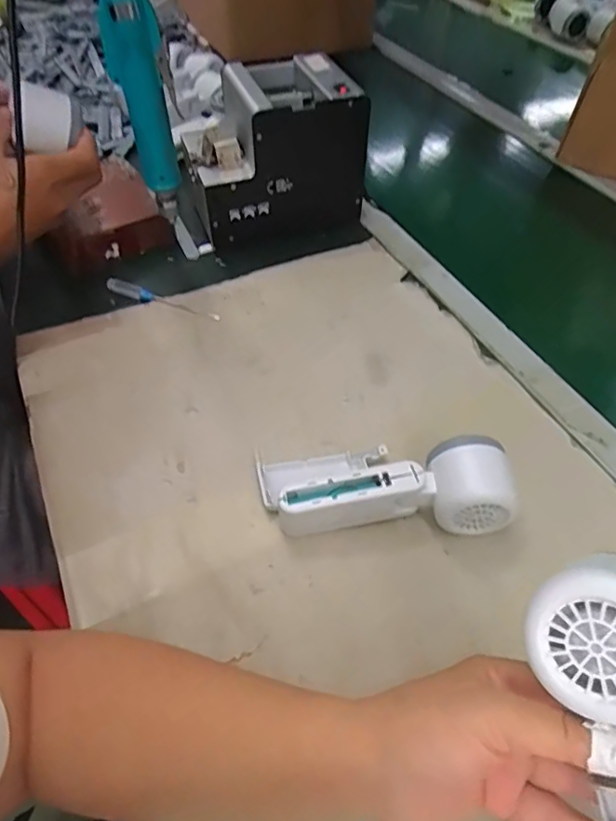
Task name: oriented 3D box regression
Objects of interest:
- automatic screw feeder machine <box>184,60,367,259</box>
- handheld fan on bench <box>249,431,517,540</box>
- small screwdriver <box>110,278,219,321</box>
[{"bbox_3d":[-0.040,-0.289,0.620,0.180,0.146,0.130,-15,52,-13],"label":"automatic screw feeder machine"},{"bbox_3d":[0.053,0.049,0.402,0.174,0.053,0.067,0,51,-1],"label":"handheld fan on bench"},{"bbox_3d":[-0.147,-0.116,0.562,0.121,0.014,0.015,15,52,11],"label":"small screwdriver"}]

